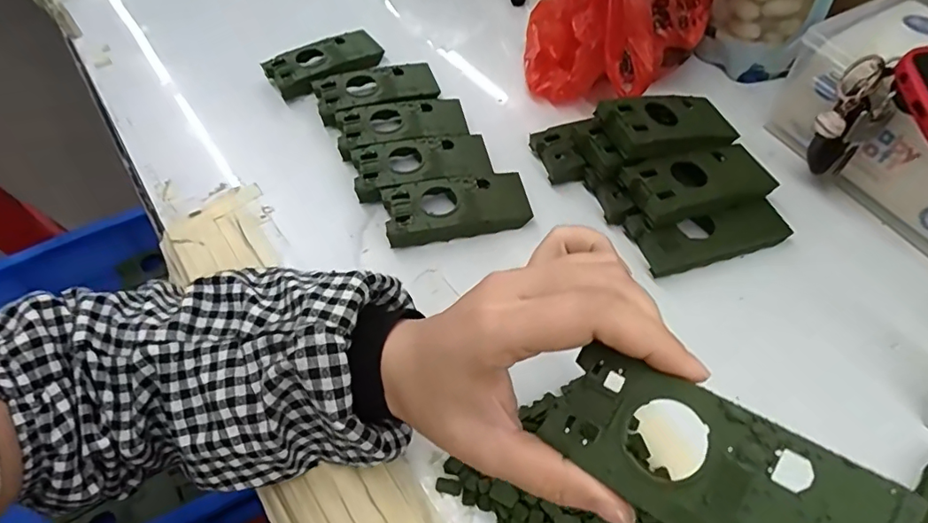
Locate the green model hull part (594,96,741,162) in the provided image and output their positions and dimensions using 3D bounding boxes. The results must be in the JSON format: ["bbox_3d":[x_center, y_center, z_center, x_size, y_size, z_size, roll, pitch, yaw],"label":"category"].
[{"bbox_3d":[0.149,-0.099,0.376,0.107,0.020,0.051,-14,57,-24],"label":"green model hull part"}]

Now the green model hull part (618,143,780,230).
[{"bbox_3d":[0.165,-0.054,0.365,0.104,0.019,0.047,-14,64,-19],"label":"green model hull part"}]

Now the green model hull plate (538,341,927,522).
[{"bbox_3d":[0.077,0.066,0.170,0.103,0.004,0.045,26,87,34],"label":"green model hull plate"}]

